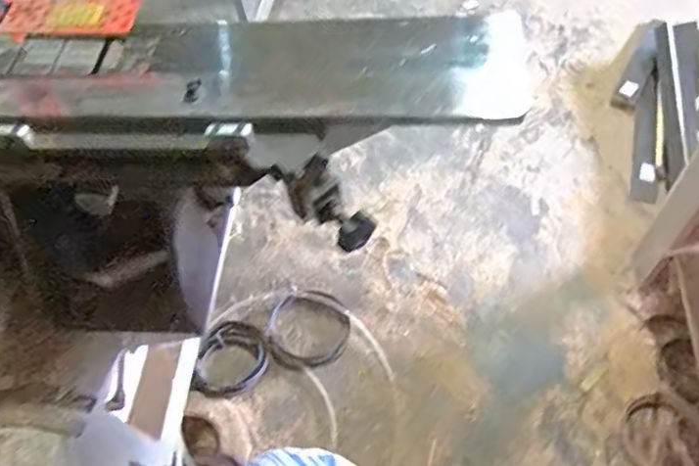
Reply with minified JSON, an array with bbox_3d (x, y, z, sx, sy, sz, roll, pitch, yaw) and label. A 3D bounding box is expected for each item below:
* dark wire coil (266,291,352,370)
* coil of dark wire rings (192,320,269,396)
[{"bbox_3d":[-0.116,0.263,1.581,0.231,0.024,0.231,-2,58,3],"label":"dark wire coil"},{"bbox_3d":[-0.321,0.339,1.563,0.193,0.020,0.209,-3,58,2],"label":"coil of dark wire rings"}]

